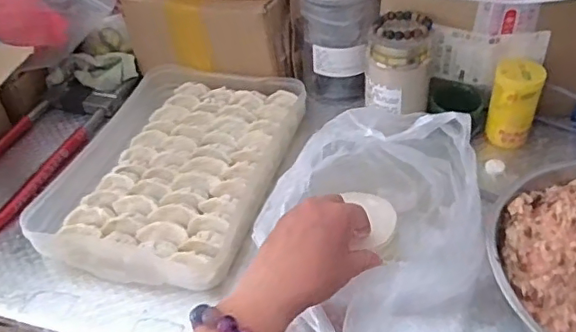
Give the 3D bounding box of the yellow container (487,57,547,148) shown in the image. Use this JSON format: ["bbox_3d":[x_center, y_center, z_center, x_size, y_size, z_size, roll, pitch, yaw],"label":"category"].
[{"bbox_3d":[0.249,-0.071,0.613,0.047,0.085,0.051,12,45,20],"label":"yellow container"}]

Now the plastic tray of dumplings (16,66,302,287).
[{"bbox_3d":[-0.122,-0.005,0.629,0.232,0.039,0.303,6,43,13],"label":"plastic tray of dumplings"}]

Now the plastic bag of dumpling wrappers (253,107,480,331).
[{"bbox_3d":[0.076,0.039,0.490,0.184,0.130,0.163,-16,42,-11],"label":"plastic bag of dumpling wrappers"}]

